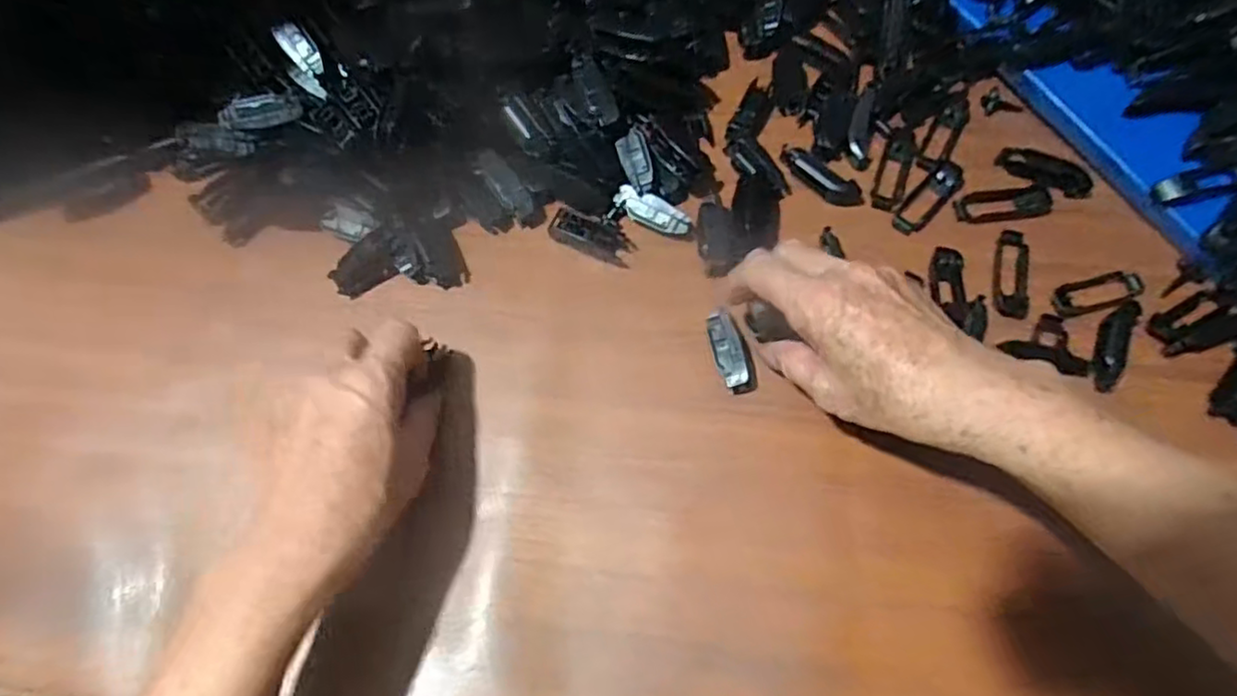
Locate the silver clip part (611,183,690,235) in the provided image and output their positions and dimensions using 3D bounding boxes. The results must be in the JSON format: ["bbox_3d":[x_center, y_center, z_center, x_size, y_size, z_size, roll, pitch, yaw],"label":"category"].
[{"bbox_3d":[0.021,-0.082,0.417,0.050,0.012,0.016,26,72,9],"label":"silver clip part"}]

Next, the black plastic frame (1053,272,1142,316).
[{"bbox_3d":[0.280,-0.032,0.398,0.058,0.006,0.019,-13,71,-4],"label":"black plastic frame"}]

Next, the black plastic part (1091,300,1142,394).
[{"bbox_3d":[0.282,-0.004,0.387,0.019,0.010,0.055,24,72,9],"label":"black plastic part"}]

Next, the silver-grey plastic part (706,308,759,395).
[{"bbox_3d":[0.062,0.003,0.388,0.020,0.017,0.048,-20,71,-7],"label":"silver-grey plastic part"}]

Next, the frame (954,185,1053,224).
[{"bbox_3d":[0.237,-0.088,0.421,0.057,0.004,0.020,-5,70,-2],"label":"frame"}]

